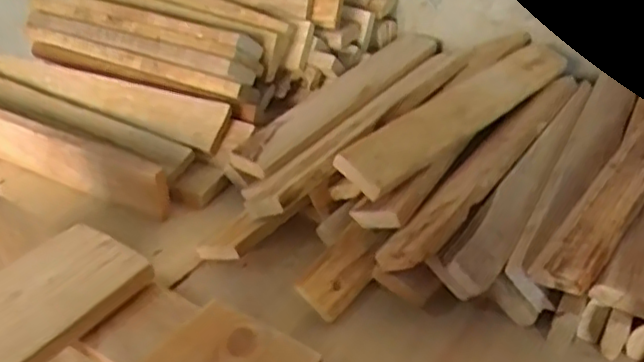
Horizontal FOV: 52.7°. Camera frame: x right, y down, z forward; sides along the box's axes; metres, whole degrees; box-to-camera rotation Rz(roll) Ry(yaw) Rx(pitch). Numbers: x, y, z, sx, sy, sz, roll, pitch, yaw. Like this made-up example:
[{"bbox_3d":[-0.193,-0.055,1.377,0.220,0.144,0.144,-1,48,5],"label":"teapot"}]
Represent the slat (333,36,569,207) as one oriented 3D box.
[{"bbox_3d":[0.146,-0.075,0.643,0.358,0.014,0.052,-31,73,-37],"label":"slat"}]

